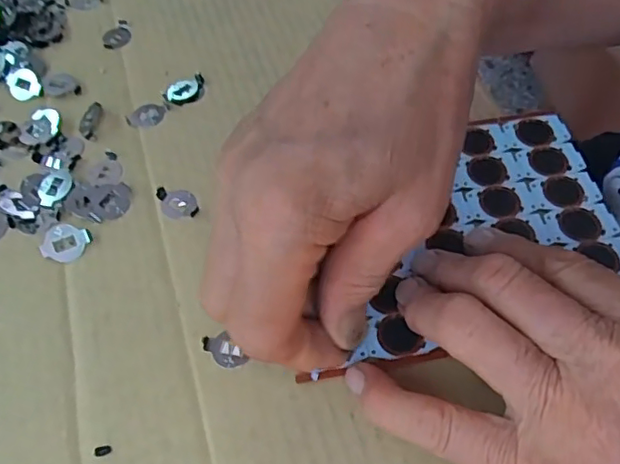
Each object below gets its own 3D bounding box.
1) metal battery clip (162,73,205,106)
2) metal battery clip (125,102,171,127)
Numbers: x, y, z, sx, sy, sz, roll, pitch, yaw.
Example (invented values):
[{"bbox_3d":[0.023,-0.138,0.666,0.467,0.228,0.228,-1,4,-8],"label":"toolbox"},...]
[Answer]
[{"bbox_3d":[-0.068,-0.076,0.314,0.023,0.004,0.018,-15,57,-5],"label":"metal battery clip"},{"bbox_3d":[-0.085,-0.062,0.305,0.022,0.004,0.015,-6,57,0],"label":"metal battery clip"}]

